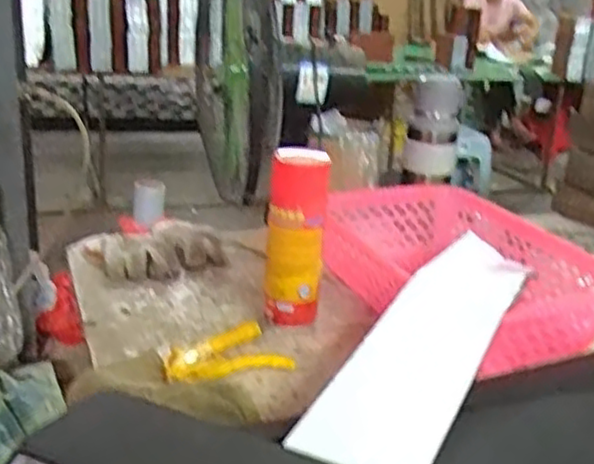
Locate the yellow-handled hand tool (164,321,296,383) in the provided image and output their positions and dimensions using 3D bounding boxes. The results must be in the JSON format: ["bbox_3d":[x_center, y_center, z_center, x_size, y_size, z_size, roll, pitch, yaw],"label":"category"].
[{"bbox_3d":[-0.076,0.121,0.711,0.124,0.022,0.079,-5,22,-22],"label":"yellow-handled hand tool"}]

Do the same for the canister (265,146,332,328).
[{"bbox_3d":[-0.002,0.011,0.768,0.058,0.201,0.054,4,21,1],"label":"canister"}]

